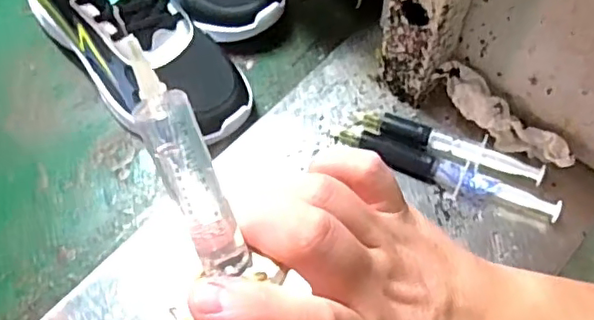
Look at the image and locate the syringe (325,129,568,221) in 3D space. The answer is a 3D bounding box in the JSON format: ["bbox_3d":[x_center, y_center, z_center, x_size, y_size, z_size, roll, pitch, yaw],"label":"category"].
[{"bbox_3d":[0.105,0.008,0.441,0.169,0.019,0.020,23,65,13],"label":"syringe"}]

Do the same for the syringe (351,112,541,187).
[{"bbox_3d":[0.110,-0.009,0.450,0.141,0.014,0.026,18,65,11],"label":"syringe"}]

